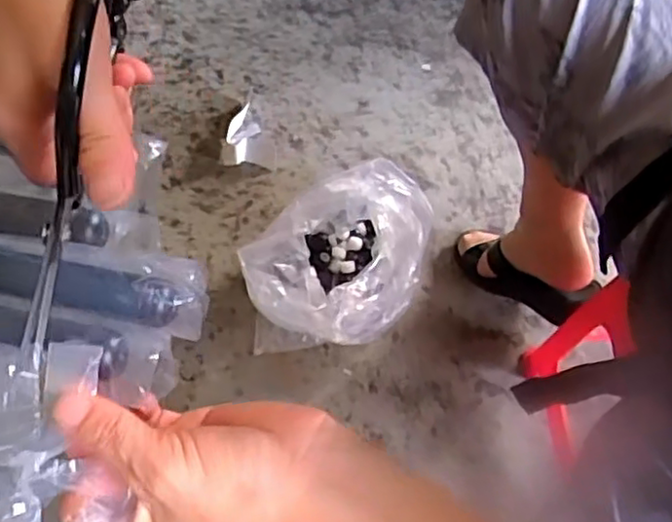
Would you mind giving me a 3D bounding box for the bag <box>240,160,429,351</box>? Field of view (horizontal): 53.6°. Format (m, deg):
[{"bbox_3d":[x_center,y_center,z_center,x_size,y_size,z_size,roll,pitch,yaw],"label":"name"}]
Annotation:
[{"bbox_3d":[0.007,0.007,0.880,0.254,0.140,0.172,-36,65,-20],"label":"bag"}]

